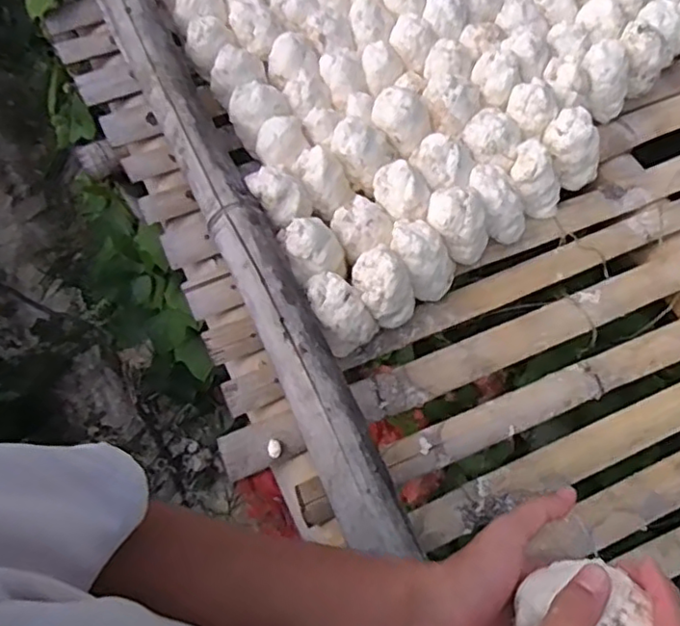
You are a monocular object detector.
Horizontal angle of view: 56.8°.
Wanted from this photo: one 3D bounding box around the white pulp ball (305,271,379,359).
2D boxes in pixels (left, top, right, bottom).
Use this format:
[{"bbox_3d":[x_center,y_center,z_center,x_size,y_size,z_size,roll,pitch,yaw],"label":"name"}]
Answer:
[{"bbox_3d":[-0.002,0.000,0.687,0.059,0.063,0.075,-31,71,-11],"label":"white pulp ball"}]

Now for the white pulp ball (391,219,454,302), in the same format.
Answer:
[{"bbox_3d":[0.094,-0.063,0.727,0.062,0.080,0.088,-36,72,-12],"label":"white pulp ball"}]

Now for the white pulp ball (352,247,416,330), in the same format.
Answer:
[{"bbox_3d":[0.052,-0.024,0.698,0.062,0.099,0.048,-35,44,-11],"label":"white pulp ball"}]

